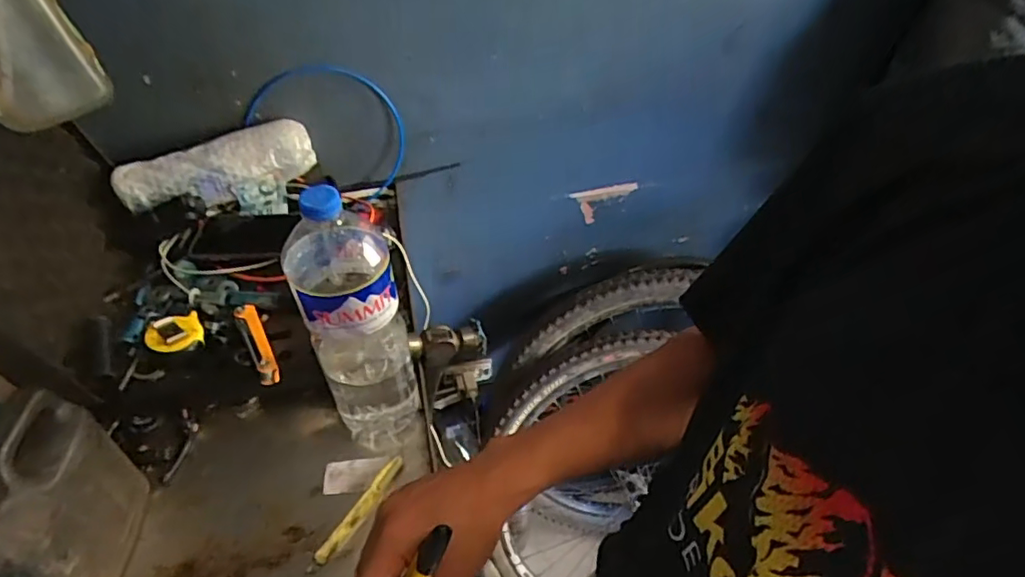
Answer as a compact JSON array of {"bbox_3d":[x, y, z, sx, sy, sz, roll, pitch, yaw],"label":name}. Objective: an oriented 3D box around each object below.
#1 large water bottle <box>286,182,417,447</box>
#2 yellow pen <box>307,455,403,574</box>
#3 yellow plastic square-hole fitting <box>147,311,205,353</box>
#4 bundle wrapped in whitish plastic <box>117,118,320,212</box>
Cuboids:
[{"bbox_3d":[-0.150,0.035,0.554,0.091,0.304,0.095,-13,48,-14],"label":"large water bottle"},{"bbox_3d":[-0.155,0.227,0.582,0.018,0.015,0.132,23,50,20],"label":"yellow pen"},{"bbox_3d":[-0.380,0.049,0.643,0.053,0.020,0.045,-24,51,-23],"label":"yellow plastic square-hole fitting"},{"bbox_3d":[-0.399,-0.169,0.780,0.249,0.080,0.059,-24,51,-23],"label":"bundle wrapped in whitish plastic"}]

